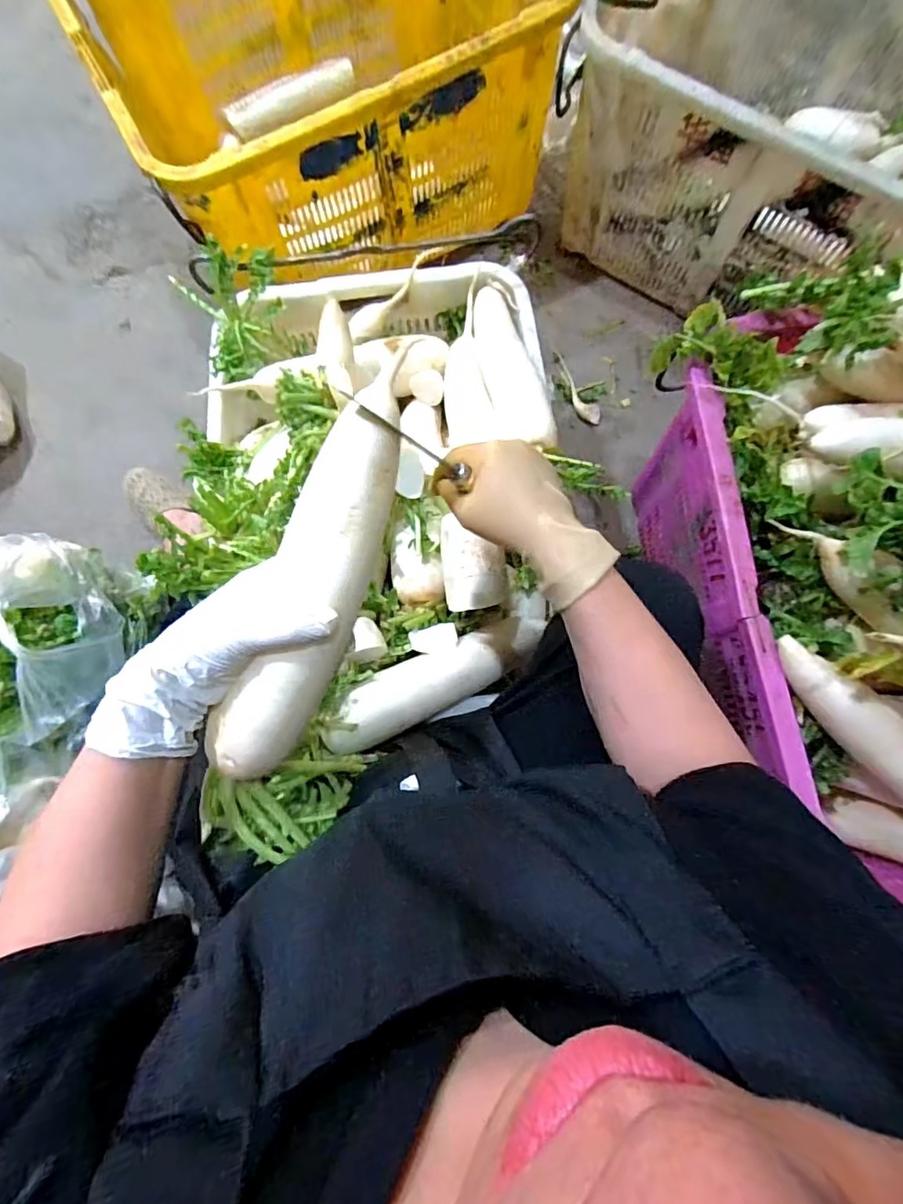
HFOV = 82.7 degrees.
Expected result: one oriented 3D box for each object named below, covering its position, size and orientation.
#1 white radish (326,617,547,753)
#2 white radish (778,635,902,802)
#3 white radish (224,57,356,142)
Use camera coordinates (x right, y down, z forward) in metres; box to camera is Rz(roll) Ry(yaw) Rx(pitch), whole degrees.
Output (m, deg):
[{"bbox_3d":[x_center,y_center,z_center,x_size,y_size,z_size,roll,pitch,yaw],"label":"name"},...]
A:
[{"bbox_3d":[-0.014,0.086,0.567,0.257,0.065,0.060,-25,79,-24],"label":"white radish"},{"bbox_3d":[0.447,0.143,0.508,0.297,0.055,0.061,41,82,8],"label":"white radish"},{"bbox_3d":[-0.300,-0.959,0.972,0.263,0.051,0.050,-30,80,-5],"label":"white radish"}]

